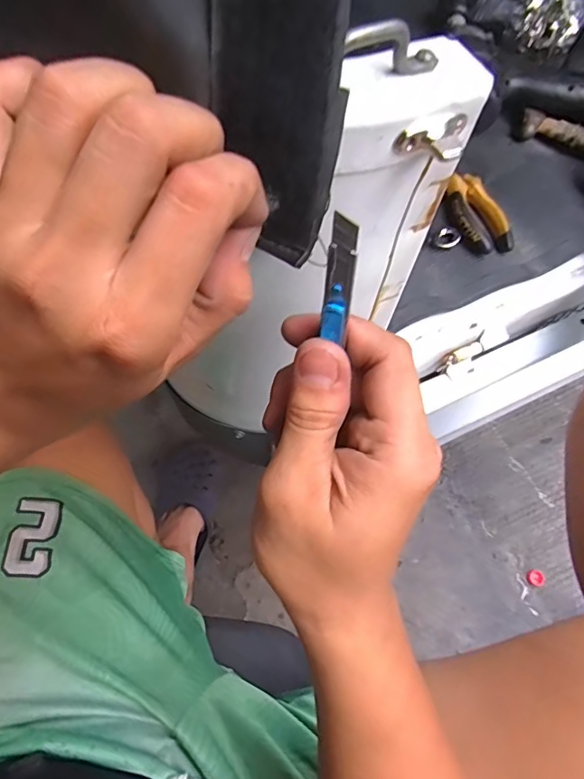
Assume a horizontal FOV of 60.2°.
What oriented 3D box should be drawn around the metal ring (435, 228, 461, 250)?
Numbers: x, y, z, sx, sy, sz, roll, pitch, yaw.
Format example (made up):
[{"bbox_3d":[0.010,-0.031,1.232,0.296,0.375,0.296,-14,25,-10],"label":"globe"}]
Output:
[{"bbox_3d":[0.148,-0.143,0.480,0.020,0.004,0.023,35,84,9],"label":"metal ring"}]

